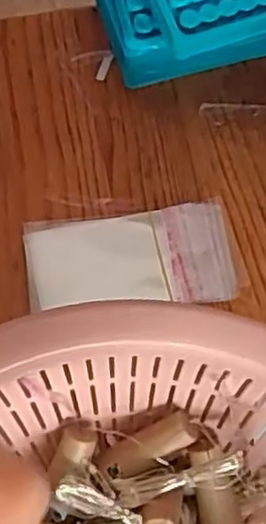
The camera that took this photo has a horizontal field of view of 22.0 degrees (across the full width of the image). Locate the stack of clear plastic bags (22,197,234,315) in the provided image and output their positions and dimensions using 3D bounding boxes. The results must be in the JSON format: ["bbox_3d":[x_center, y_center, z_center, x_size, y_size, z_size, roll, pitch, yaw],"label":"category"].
[{"bbox_3d":[-0.001,-0.001,0.400,0.120,0.010,0.060,-8,73,-4],"label":"stack of clear plastic bags"}]

